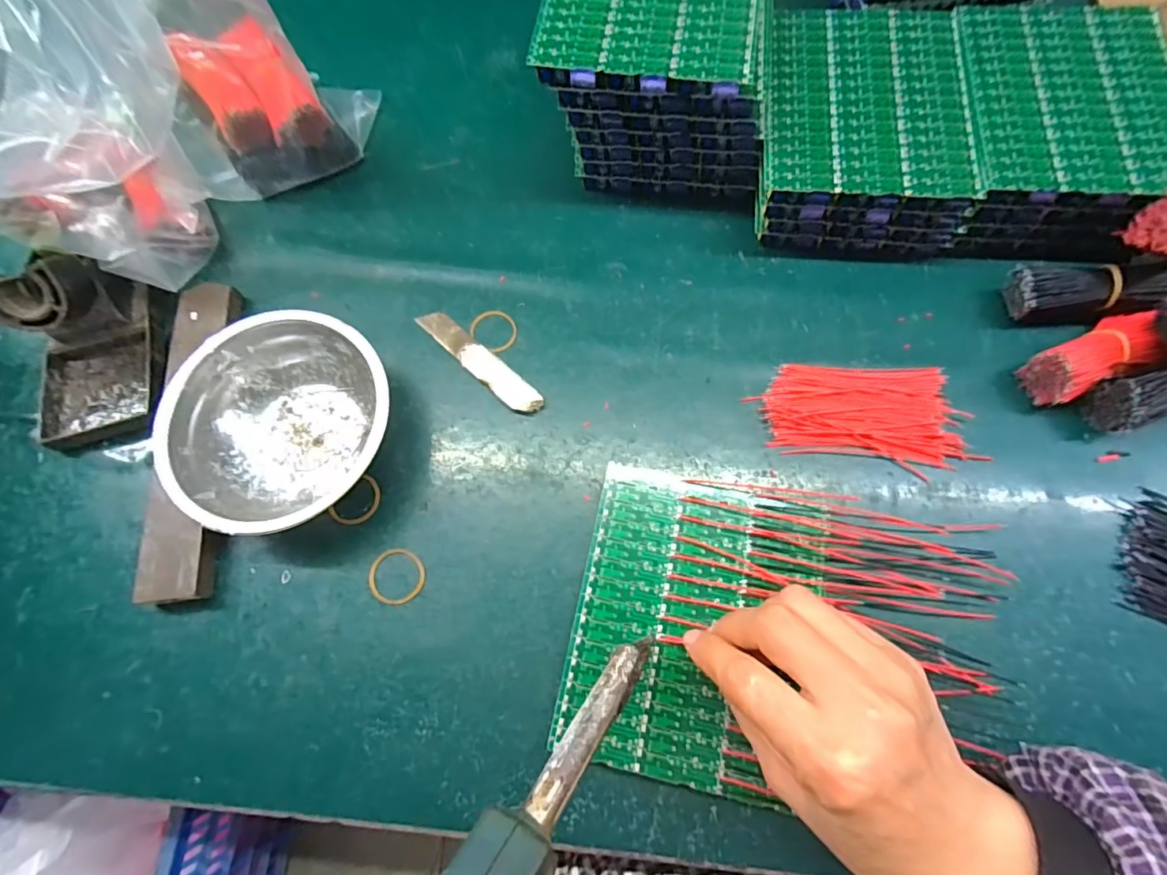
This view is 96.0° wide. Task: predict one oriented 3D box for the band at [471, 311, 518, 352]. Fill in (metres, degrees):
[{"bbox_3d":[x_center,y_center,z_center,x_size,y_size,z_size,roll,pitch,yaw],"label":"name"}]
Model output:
[{"bbox_3d":[-0.059,-0.071,0.347,0.033,0.004,0.029,38,78,13],"label":"band"}]

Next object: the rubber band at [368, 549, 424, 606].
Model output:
[{"bbox_3d":[-0.107,0.079,0.299,0.032,0.004,0.031,-1,73,2],"label":"rubber band"}]

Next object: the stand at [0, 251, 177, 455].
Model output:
[{"bbox_3d":[-0.310,-0.053,0.321,0.079,0.066,0.100,-14,72,-2],"label":"stand"}]

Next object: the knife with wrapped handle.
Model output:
[{"bbox_3d":[-0.067,-0.049,0.339,0.101,0.004,0.019,41,79,13],"label":"knife with wrapped handle"}]

